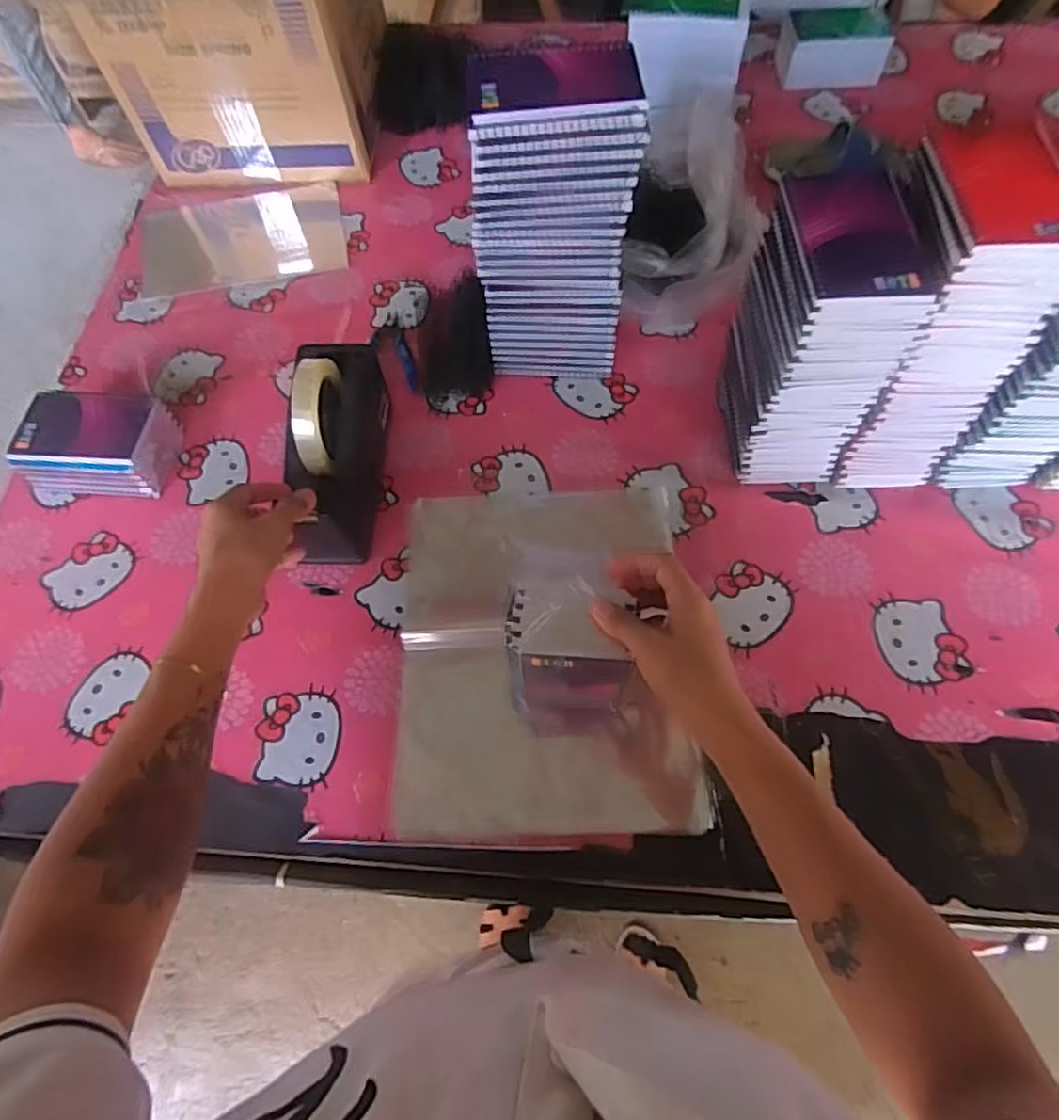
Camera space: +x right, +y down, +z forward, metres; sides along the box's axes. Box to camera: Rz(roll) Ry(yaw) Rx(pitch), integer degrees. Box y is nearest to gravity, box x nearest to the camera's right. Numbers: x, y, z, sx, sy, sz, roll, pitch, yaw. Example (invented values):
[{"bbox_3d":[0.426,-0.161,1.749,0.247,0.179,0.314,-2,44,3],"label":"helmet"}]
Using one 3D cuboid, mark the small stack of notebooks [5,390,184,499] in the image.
[{"bbox_3d":[-0.444,-0.116,0.687,0.135,0.067,0.097,-2,63,2],"label":"small stack of notebooks"}]

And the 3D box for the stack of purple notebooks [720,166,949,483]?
[{"bbox_3d":[0.244,-0.183,0.596,0.097,0.252,0.135,-4,63,1],"label":"stack of purple notebooks"}]

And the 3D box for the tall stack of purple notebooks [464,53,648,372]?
[{"bbox_3d":[0.026,-0.306,0.640,0.142,0.283,0.093,1,63,3],"label":"tall stack of purple notebooks"}]

